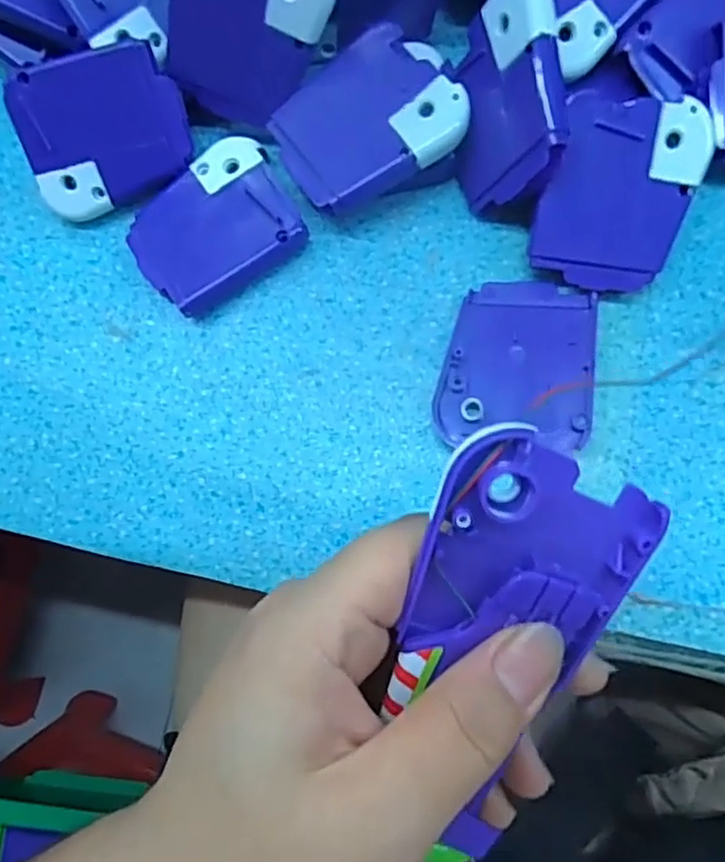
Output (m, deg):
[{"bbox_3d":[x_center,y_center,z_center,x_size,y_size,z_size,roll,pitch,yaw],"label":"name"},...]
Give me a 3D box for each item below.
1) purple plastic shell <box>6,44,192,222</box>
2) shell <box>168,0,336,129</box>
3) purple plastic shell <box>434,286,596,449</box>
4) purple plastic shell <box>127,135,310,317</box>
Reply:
[{"bbox_3d":[-0.095,-0.109,0.239,0.060,0.005,0.052,-10,117,3],"label":"purple plastic shell"},{"bbox_3d":[-0.040,-0.137,0.221,0.050,0.063,0.006,19,54,-9],"label":"shell"},{"bbox_3d":[0.054,-0.025,0.229,0.053,0.009,0.057,3,82,7],"label":"purple plastic shell"},{"bbox_3d":[-0.056,-0.078,0.243,0.059,0.013,0.048,-36,79,0],"label":"purple plastic shell"}]

